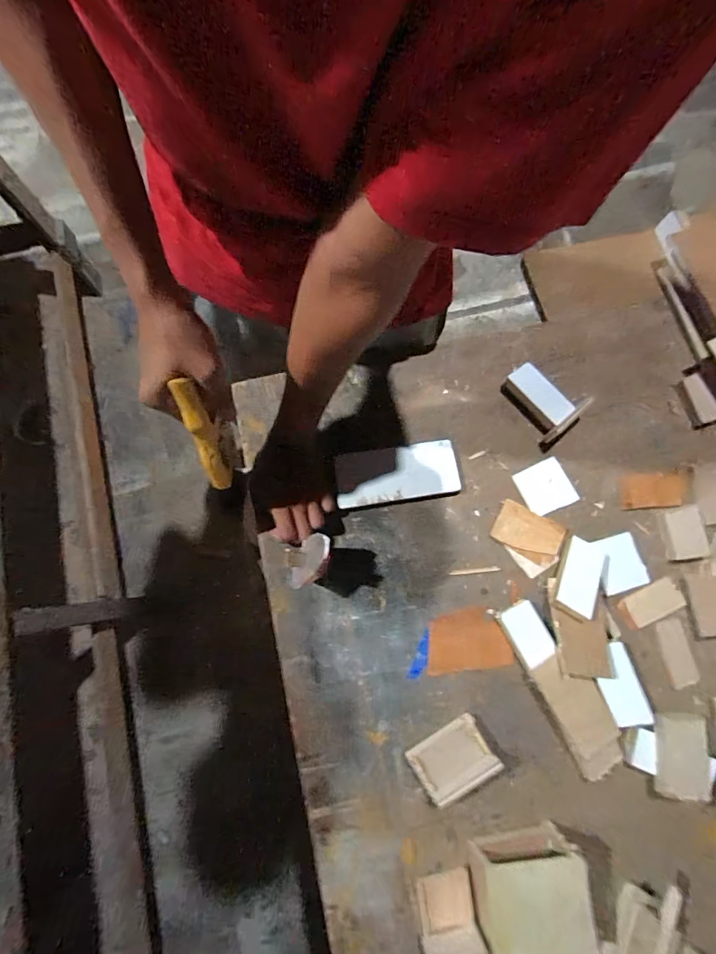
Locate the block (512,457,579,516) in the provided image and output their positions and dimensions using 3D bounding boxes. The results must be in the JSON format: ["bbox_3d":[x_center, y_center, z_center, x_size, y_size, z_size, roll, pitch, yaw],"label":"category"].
[{"bbox_3d":[0.270,0.014,0.604,0.075,0.005,0.070,-24,77,-7],"label":"block"}]

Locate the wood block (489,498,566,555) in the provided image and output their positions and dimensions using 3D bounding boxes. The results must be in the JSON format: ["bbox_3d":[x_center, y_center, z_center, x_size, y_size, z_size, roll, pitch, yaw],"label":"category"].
[{"bbox_3d":[0.238,0.075,0.582,0.094,0.006,0.058,24,76,5],"label":"wood block"}]

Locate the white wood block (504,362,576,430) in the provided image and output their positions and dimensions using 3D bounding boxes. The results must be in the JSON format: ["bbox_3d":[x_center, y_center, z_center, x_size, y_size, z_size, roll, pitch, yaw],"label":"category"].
[{"bbox_3d":[0.254,-0.113,0.598,0.046,0.034,0.094,-38,79,-10],"label":"white wood block"}]

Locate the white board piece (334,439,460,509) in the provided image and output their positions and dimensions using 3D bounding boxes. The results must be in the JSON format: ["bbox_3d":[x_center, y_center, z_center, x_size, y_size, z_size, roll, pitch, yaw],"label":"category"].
[{"bbox_3d":[0.054,-0.005,0.575,0.169,0.015,0.074,-10,76,-4],"label":"white board piece"}]

